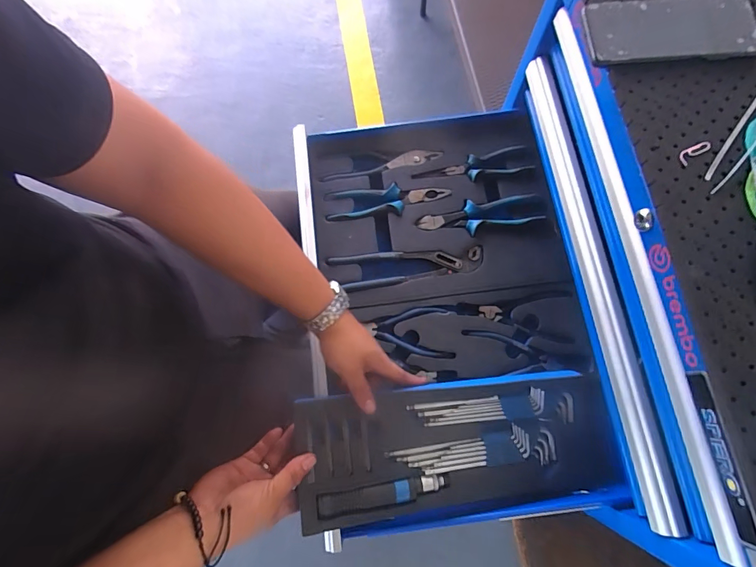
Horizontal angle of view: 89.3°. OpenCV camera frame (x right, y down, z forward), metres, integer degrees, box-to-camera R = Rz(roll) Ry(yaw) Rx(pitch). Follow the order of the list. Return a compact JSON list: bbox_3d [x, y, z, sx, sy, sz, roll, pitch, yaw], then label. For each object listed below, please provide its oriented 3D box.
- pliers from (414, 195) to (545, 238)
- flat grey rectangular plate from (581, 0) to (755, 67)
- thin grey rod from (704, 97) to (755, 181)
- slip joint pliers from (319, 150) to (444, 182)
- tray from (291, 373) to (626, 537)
[{"bbox_3d":[0.155,-0.105,0.599,0.186,0.014,0.053,-11,75,-1],"label":"pliers"},{"bbox_3d":[0.296,-0.255,0.385,0.160,0.012,0.076,-3,75,1],"label":"flat grey rectangular plate"},{"bbox_3d":[0.356,-0.169,0.361,0.006,0.005,0.198,38,79,11],"label":"thin grey rod"},{"bbox_3d":[0.003,-0.210,0.644,0.200,0.012,0.051,-10,75,-1],"label":"slip joint pliers"},{"bbox_3d":[0.111,0.203,0.485,0.412,0.047,0.152,-2,75,-11],"label":"tray"}]

